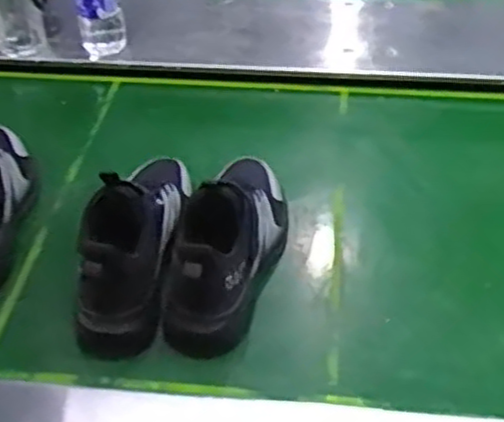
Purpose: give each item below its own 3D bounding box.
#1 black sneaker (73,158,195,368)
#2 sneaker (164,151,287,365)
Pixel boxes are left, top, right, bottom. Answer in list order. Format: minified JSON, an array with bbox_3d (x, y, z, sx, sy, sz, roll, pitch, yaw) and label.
[{"bbox_3d":[-0.122,0.012,0.764,0.091,0.117,0.239,5,40,6],"label":"black sneaker"},{"bbox_3d":[-0.020,0.017,0.766,0.083,0.118,0.245,11,41,13],"label":"sneaker"}]

